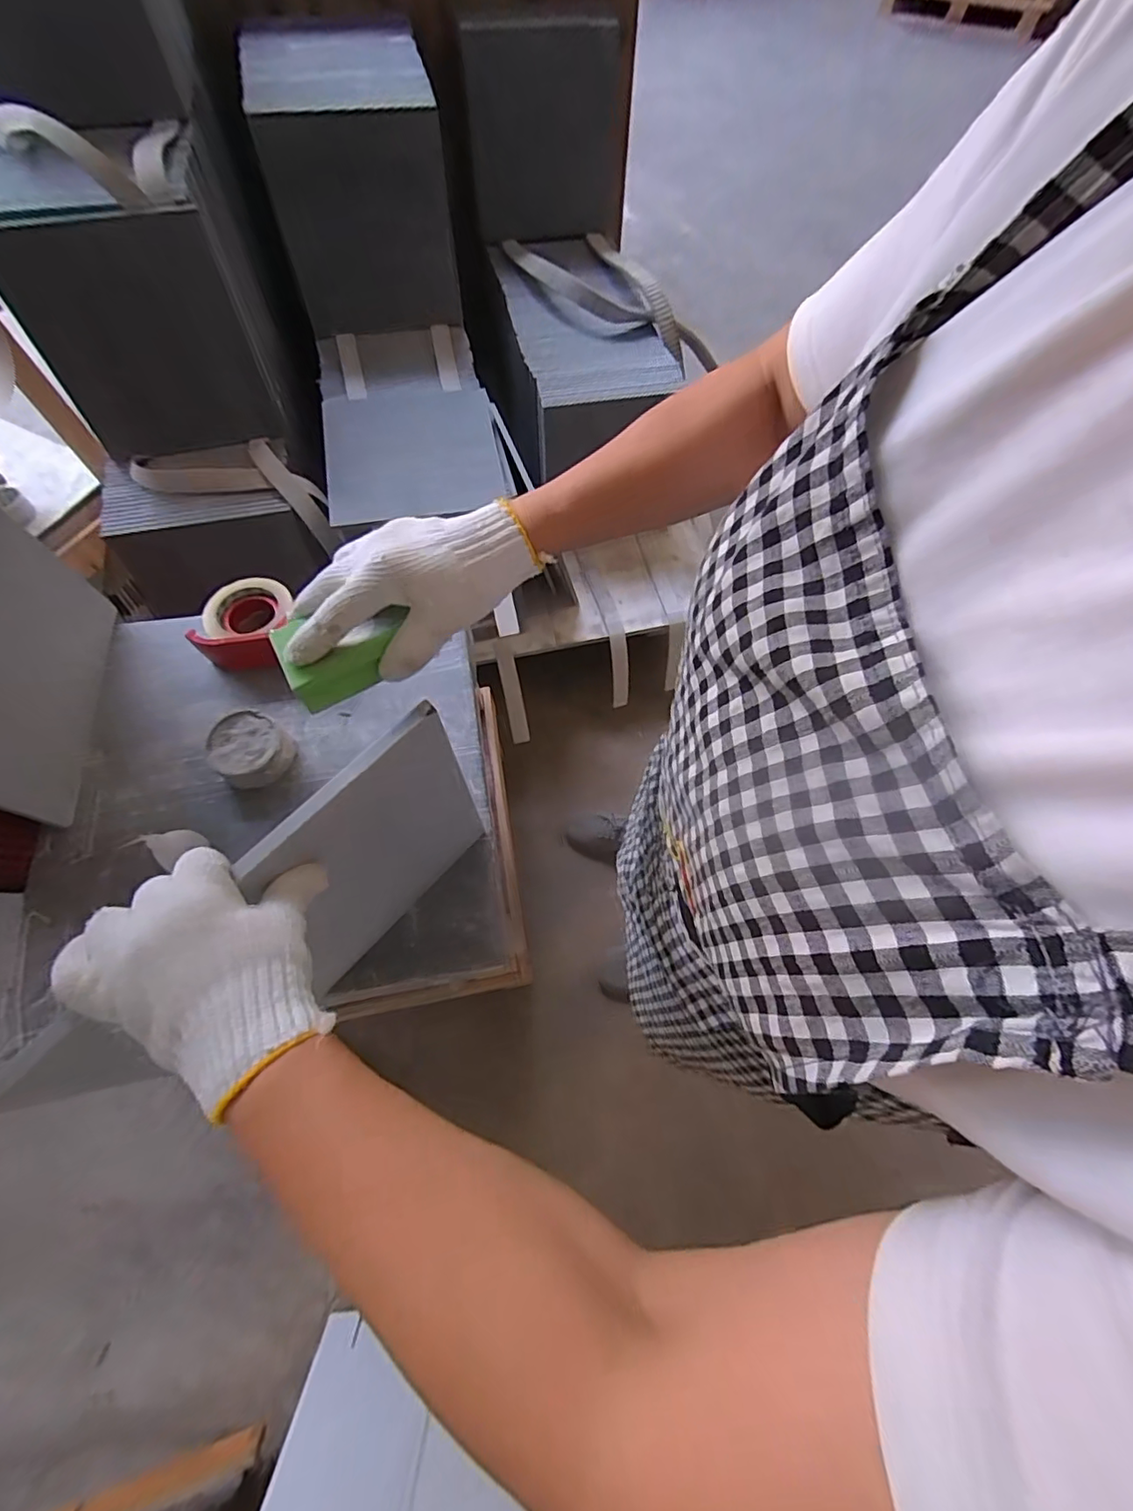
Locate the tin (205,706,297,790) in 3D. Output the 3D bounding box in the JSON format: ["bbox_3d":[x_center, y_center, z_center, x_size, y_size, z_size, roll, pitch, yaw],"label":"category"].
[{"bbox_3d":[-0.368,-0.006,0.643,0.093,0.039,0.080,35,70,11],"label":"tin"}]

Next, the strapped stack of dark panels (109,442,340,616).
[{"bbox_3d":[-0.629,-0.430,1.041,0.372,0.231,0.177,-9,68,-7],"label":"strapped stack of dark panels"}]

